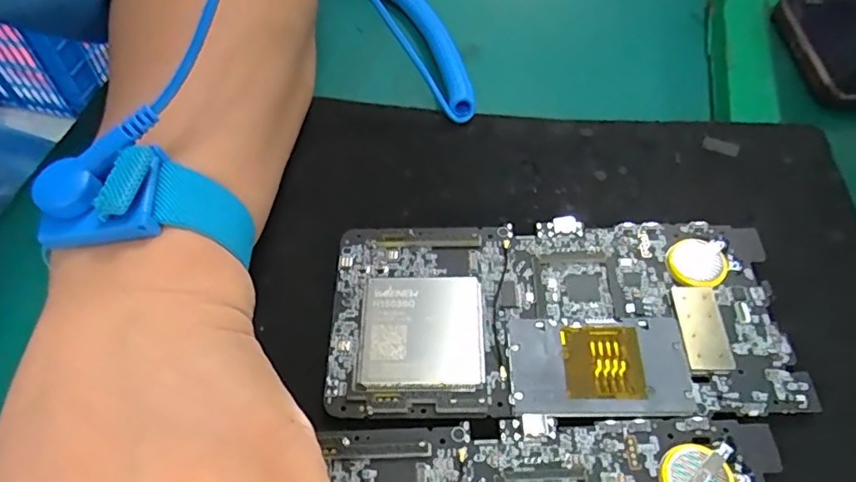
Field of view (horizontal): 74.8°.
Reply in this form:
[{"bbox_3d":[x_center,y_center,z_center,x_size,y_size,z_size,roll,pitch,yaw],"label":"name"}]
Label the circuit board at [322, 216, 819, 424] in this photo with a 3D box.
[{"bbox_3d":[0.042,0.026,0.195,0.150,0.006,0.072,2,58,-5],"label":"circuit board"}]

